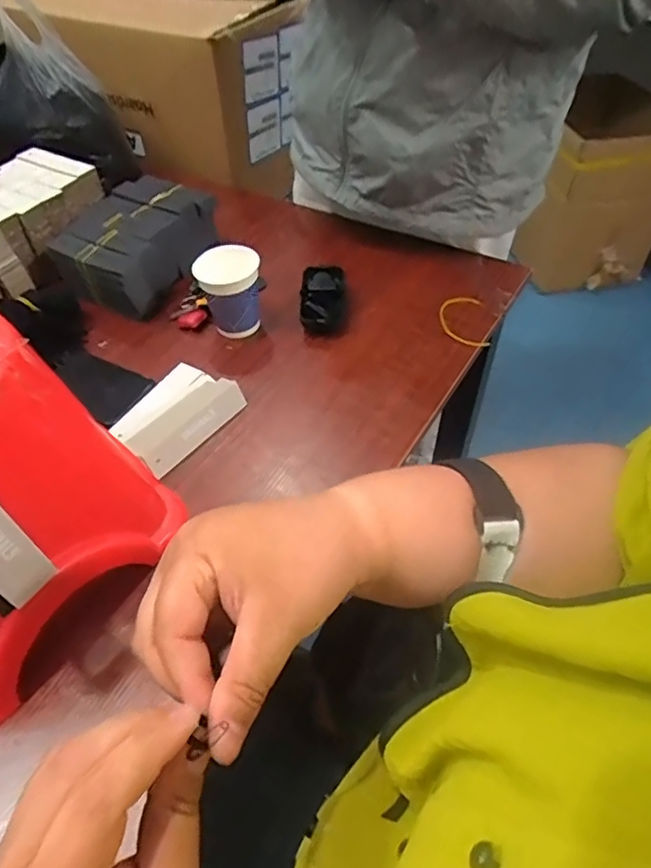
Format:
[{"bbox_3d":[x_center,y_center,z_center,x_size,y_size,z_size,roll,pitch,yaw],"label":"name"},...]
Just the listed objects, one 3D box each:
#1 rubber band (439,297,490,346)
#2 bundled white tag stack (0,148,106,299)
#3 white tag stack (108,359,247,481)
[{"bbox_3d":[0.167,-0.137,0.697,0.051,0.009,0.086,-3,57,5],"label":"rubber band"},{"bbox_3d":[-0.415,-0.278,0.748,0.140,0.078,0.241,25,54,22],"label":"bundled white tag stack"},{"bbox_3d":[-0.164,-0.025,0.600,0.107,0.029,0.125,31,57,25],"label":"white tag stack"}]

